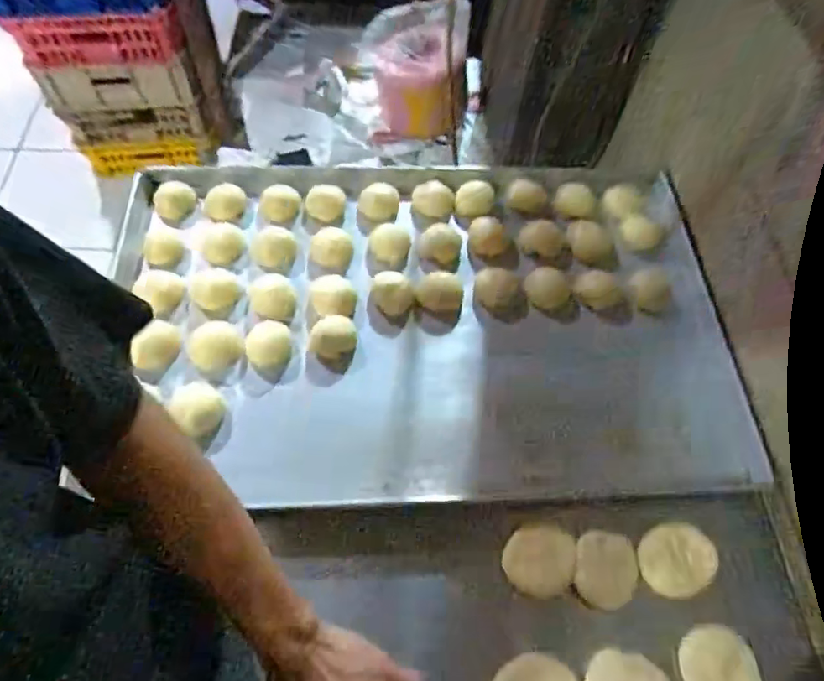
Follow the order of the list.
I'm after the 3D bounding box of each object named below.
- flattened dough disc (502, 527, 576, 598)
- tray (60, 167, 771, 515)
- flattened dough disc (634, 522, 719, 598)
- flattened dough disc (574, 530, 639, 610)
[{"bbox_3d":[0.123,0.214,0.530,0.066,0.010,0.060,1,61,-3],"label":"flattened dough disc"},{"bbox_3d":[0.013,-0.039,0.655,0.694,0.035,0.462,-1,61,-4],"label":"tray"},{"bbox_3d":[0.262,0.215,0.537,0.072,0.009,0.062,-25,65,-16],"label":"flattened dough disc"},{"bbox_3d":[0.188,0.222,0.530,0.059,0.015,0.066,7,61,0],"label":"flattened dough disc"}]

